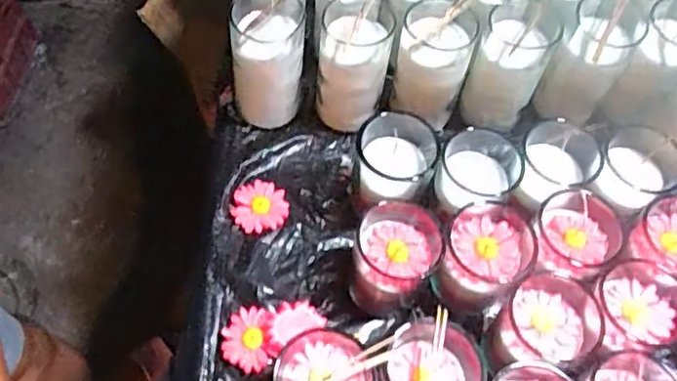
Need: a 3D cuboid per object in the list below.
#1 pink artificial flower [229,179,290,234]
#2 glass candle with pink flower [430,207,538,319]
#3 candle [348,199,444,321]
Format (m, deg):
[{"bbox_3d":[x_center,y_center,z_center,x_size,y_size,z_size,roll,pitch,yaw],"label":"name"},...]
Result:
[{"bbox_3d":[-0.076,0.015,0.584,0.053,0.006,0.051,2,60,-3],"label":"pink artificial flower"},{"bbox_3d":[0.123,0.062,0.531,0.074,0.080,0.083,21,61,8],"label":"glass candle with pink flower"},{"bbox_3d":[0.047,0.060,0.521,0.073,0.092,0.072,16,61,5],"label":"candle"}]

